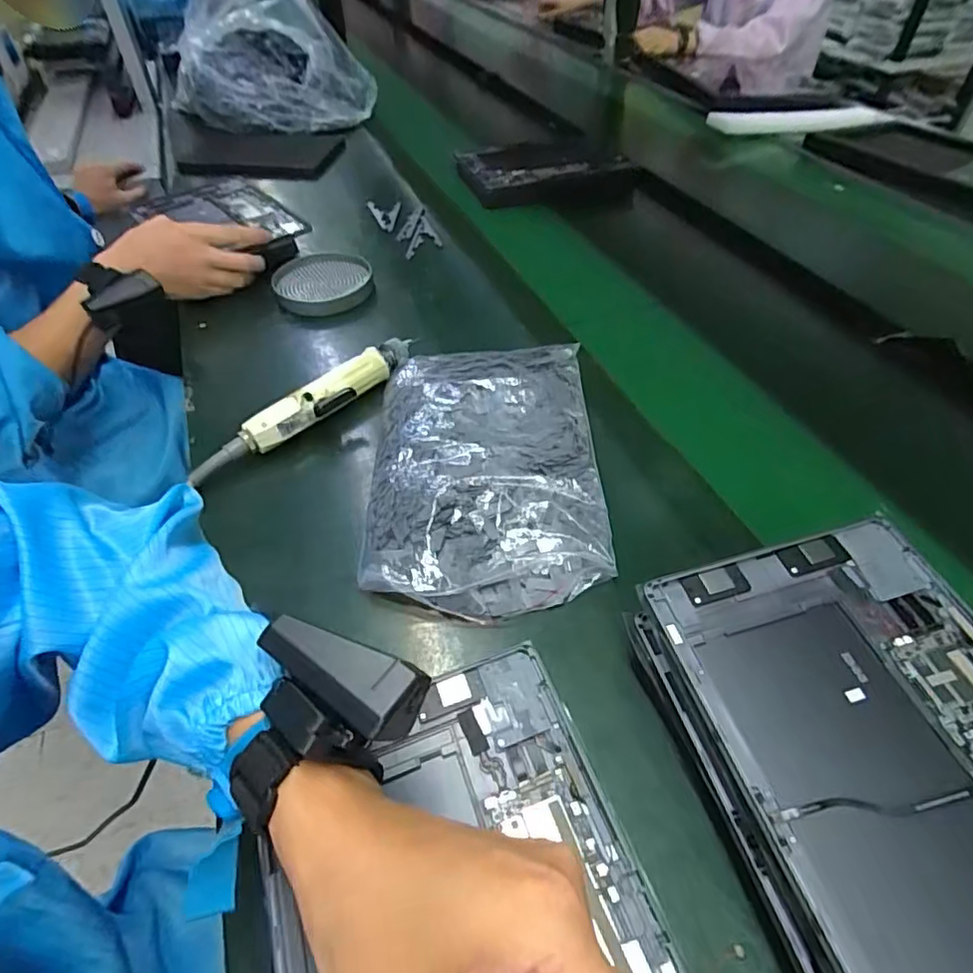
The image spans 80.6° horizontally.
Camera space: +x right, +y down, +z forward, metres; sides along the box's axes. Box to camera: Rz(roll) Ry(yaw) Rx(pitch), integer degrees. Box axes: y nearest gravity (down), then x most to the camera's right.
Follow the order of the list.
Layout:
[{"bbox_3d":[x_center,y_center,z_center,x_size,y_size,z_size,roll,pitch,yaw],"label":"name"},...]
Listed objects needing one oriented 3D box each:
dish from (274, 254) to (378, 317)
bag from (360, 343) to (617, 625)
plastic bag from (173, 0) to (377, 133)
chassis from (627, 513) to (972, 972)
[{"bbox_3d":[-0.193,-0.241,0.683,0.111,0.022,0.111,0,48,0],"label":"dish"},{"bbox_3d":[0.000,-0.022,0.471,0.177,0.032,0.269,0,48,-1],"label":"bag"},{"bbox_3d":[-0.418,-0.787,1.056,0.280,0.216,0.294,-33,56,-27],"label":"plastic bag"},{"bbox_3d":[0.203,0.152,0.290,0.172,0.067,0.255,-12,49,-11],"label":"chassis"}]

